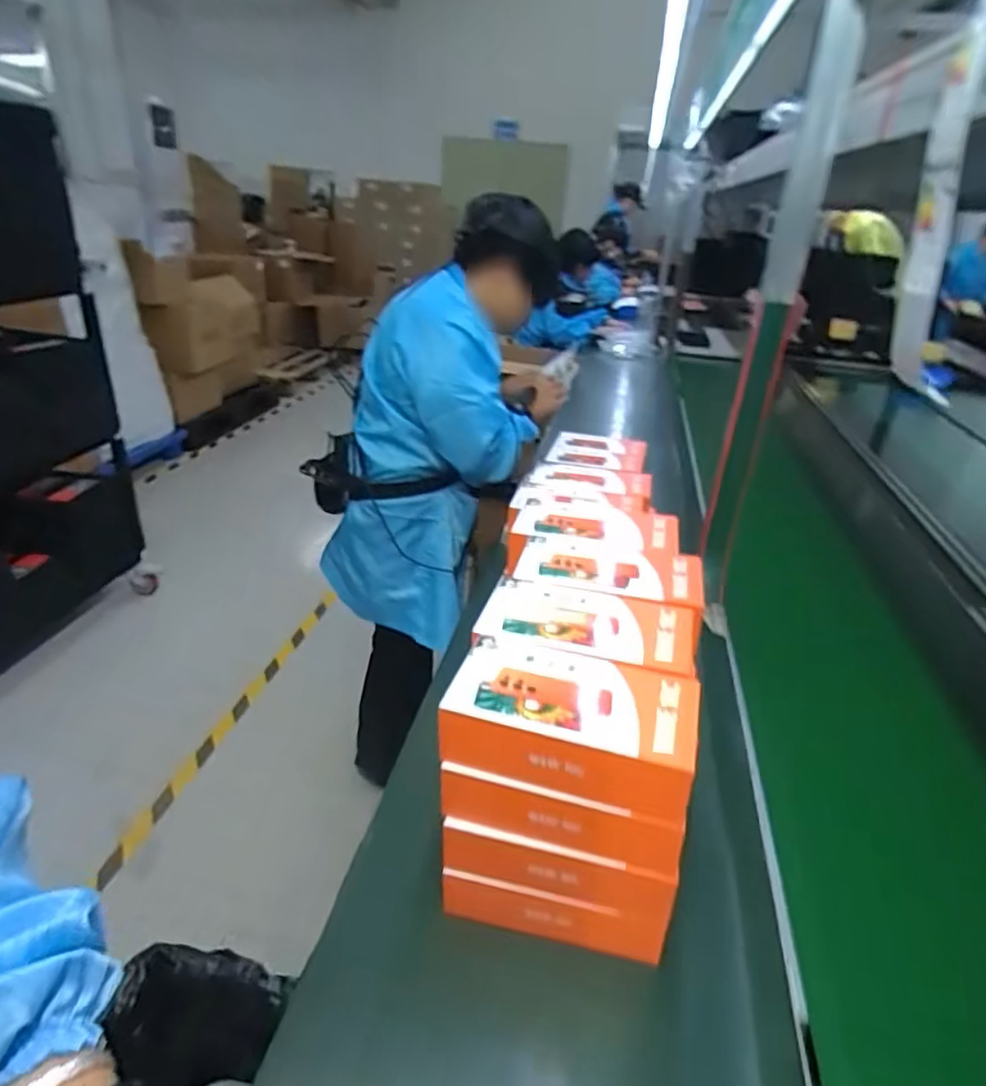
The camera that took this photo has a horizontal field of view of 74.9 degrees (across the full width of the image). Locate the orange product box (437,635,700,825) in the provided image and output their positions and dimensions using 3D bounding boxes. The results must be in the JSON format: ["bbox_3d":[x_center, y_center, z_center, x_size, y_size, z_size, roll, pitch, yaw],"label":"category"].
[{"bbox_3d":[0.061,0.139,0.510,0.184,0.055,0.095,12,28,13],"label":"orange product box"}]

